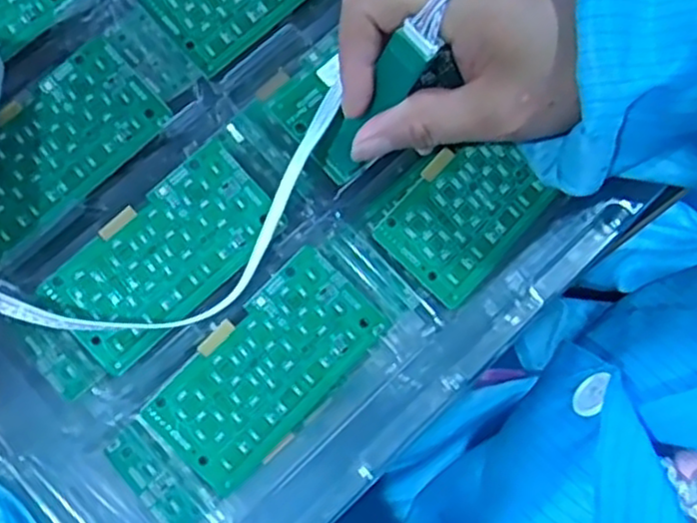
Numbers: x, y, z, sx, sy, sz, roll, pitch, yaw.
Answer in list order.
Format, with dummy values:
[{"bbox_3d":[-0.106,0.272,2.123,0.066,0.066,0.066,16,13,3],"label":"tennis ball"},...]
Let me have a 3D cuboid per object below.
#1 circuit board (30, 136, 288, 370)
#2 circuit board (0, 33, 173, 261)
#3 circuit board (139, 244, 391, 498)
[{"bbox_3d":[-0.073,-0.003,0.301,0.093,0.008,0.047,-43,85,-10],"label":"circuit board"},{"bbox_3d":[-0.124,-0.047,0.308,0.094,0.004,0.047,-42,92,-8],"label":"circuit board"},{"bbox_3d":[-0.032,0.042,0.295,0.048,0.009,0.093,44,80,4],"label":"circuit board"}]

